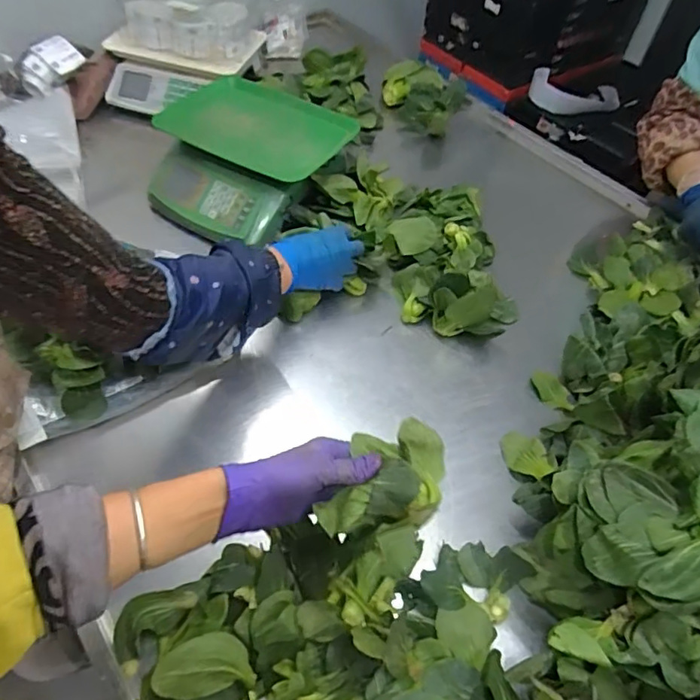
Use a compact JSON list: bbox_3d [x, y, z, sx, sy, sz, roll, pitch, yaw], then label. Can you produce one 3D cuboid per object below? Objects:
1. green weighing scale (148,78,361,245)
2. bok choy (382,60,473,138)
[{"bbox_3d":[-0.200,-0.338,0.944,0.318,0.097,0.308,30,55,18],"label":"green weighing scale"},{"bbox_3d":[0.153,-0.569,1.212,0.126,0.094,0.250,-16,54,-17],"label":"bok choy"}]

